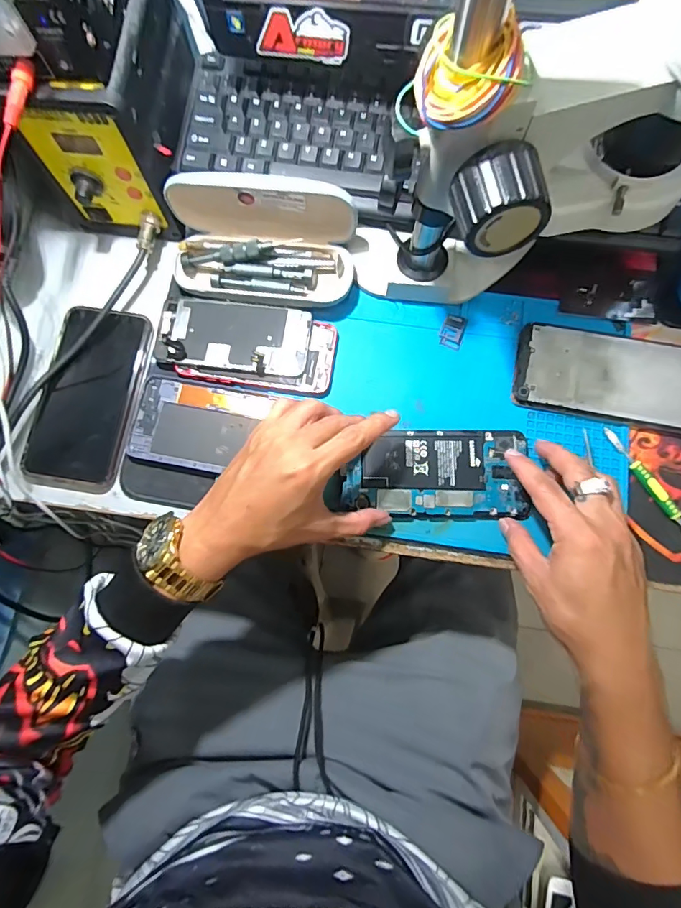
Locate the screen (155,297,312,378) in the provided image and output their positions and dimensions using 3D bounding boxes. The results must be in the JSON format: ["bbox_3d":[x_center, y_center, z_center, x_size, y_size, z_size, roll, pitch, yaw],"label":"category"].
[{"bbox_3d":[-0.095,-0.104,0.410,0.132,0.009,0.061,7,79,2],"label":"screen"}]

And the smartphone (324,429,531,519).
[{"bbox_3d":[0.074,0.017,0.384,0.157,0.008,0.075,-4,78,0],"label":"smartphone"}]

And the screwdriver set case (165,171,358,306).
[{"bbox_3d":[-0.068,-0.185,0.395,0.160,0.060,0.092,7,79,2],"label":"screwdriver set case"}]

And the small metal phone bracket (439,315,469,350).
[{"bbox_3d":[0.101,-0.111,0.415,0.021,0.005,0.030,20,80,5],"label":"small metal phone bracket"}]

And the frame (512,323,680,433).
[{"bbox_3d":[0.232,-0.066,0.395,0.160,0.011,0.075,11,79,3],"label":"frame"}]

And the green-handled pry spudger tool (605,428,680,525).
[{"bbox_3d":[0.259,0.030,0.380,0.012,0.005,0.120,-34,80,-6],"label":"green-handled pry spudger tool"}]

